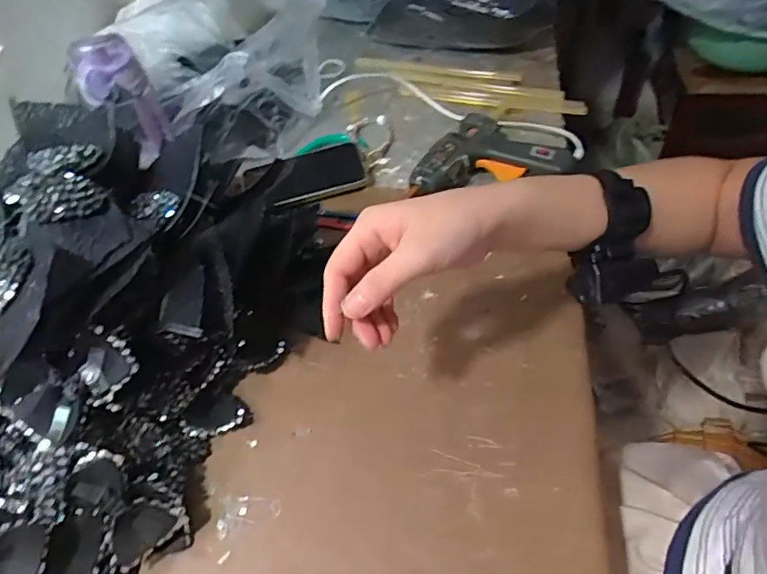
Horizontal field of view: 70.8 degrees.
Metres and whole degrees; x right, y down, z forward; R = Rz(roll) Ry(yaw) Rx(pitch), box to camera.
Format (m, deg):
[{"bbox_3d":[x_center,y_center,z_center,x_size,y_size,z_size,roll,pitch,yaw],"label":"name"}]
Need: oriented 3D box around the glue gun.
[{"bbox_3d":[0.129,-0.172,0.685,0.214,0.039,0.120,-10,51,-2],"label":"glue gun"}]

